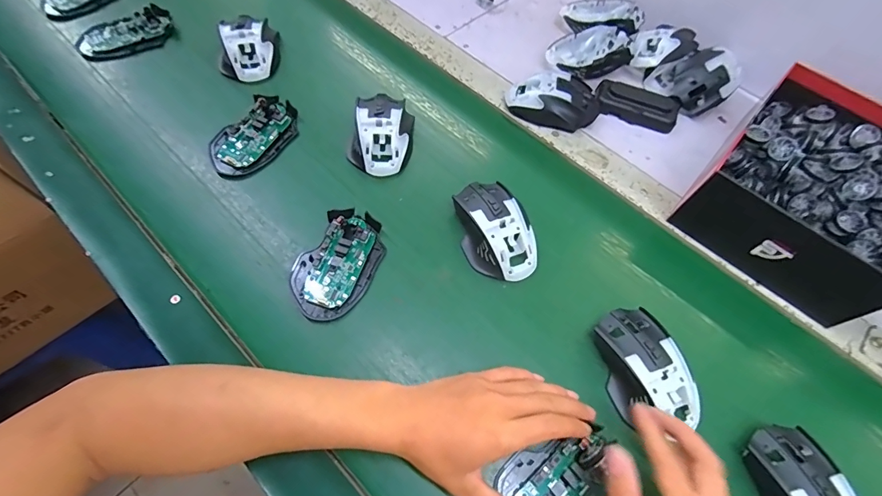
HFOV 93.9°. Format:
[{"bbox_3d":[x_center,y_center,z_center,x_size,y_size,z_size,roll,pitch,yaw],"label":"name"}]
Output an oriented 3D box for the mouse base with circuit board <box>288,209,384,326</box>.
[{"bbox_3d":[-0.101,0.015,0.408,0.072,0.015,0.112,27,63,10],"label":"mouse base with circuit board"}]

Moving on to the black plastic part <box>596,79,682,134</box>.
[{"bbox_3d":[0.259,-0.188,0.544,0.107,0.026,0.047,17,62,5],"label":"black plastic part"}]

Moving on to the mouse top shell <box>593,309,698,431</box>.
[{"bbox_3d":[0.181,0.107,0.367,0.067,0.031,0.111,-13,63,-11],"label":"mouse top shell"}]

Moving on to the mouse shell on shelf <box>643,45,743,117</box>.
[{"bbox_3d":[0.342,-0.227,0.551,0.080,0.053,0.089,-22,65,-15],"label":"mouse shell on shelf"}]

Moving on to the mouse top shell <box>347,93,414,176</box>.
[{"bbox_3d":[-0.069,-0.139,0.484,0.075,0.035,0.109,9,61,1],"label":"mouse top shell"}]

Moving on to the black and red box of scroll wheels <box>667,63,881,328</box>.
[{"bbox_3d":[0.407,-0.062,0.452,0.199,0.085,0.252,42,67,17],"label":"black and red box of scroll wheels"}]

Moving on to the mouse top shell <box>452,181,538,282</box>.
[{"bbox_3d":[0.056,-0.023,0.430,0.072,0.034,0.117,-14,64,-12],"label":"mouse top shell"}]

